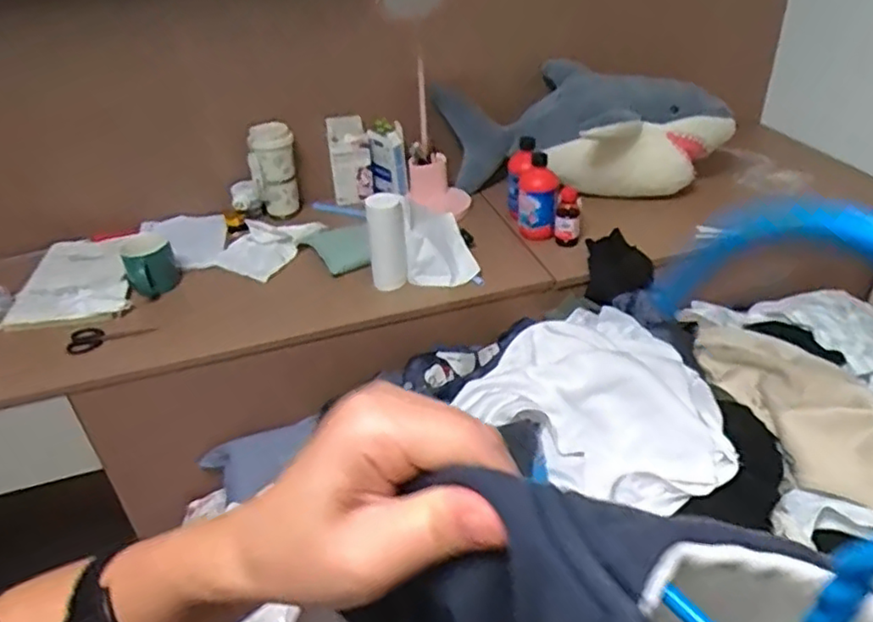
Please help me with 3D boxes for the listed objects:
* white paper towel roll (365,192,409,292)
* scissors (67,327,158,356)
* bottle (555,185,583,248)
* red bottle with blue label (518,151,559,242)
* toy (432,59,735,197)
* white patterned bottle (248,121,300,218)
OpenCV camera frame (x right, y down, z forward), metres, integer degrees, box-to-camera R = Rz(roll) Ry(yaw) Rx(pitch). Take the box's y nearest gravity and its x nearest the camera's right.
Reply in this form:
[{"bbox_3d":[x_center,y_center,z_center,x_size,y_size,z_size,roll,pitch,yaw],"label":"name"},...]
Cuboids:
[{"bbox_3d":[-0.083,-0.112,1.143,0.064,0.169,0.053,-6,35,-4],"label":"white paper towel roll"},{"bbox_3d":[-0.529,0.045,1.097,0.126,0.019,0.059,-7,35,-5],"label":"scissors"},{"bbox_3d":[0.244,-0.175,1.245,0.044,0.104,0.034,6,36,12],"label":"bottle"},{"bbox_3d":[0.188,-0.206,1.254,0.072,0.147,0.063,0,35,4],"label":"red bottle with blue label"},{"bbox_3d":[0.282,-0.334,1.348,0.572,0.223,0.203,7,36,14],"label":"toy"},{"bbox_3d":[-0.326,-0.278,1.359,0.091,0.187,0.071,-12,36,-12],"label":"white patterned bottle"}]

